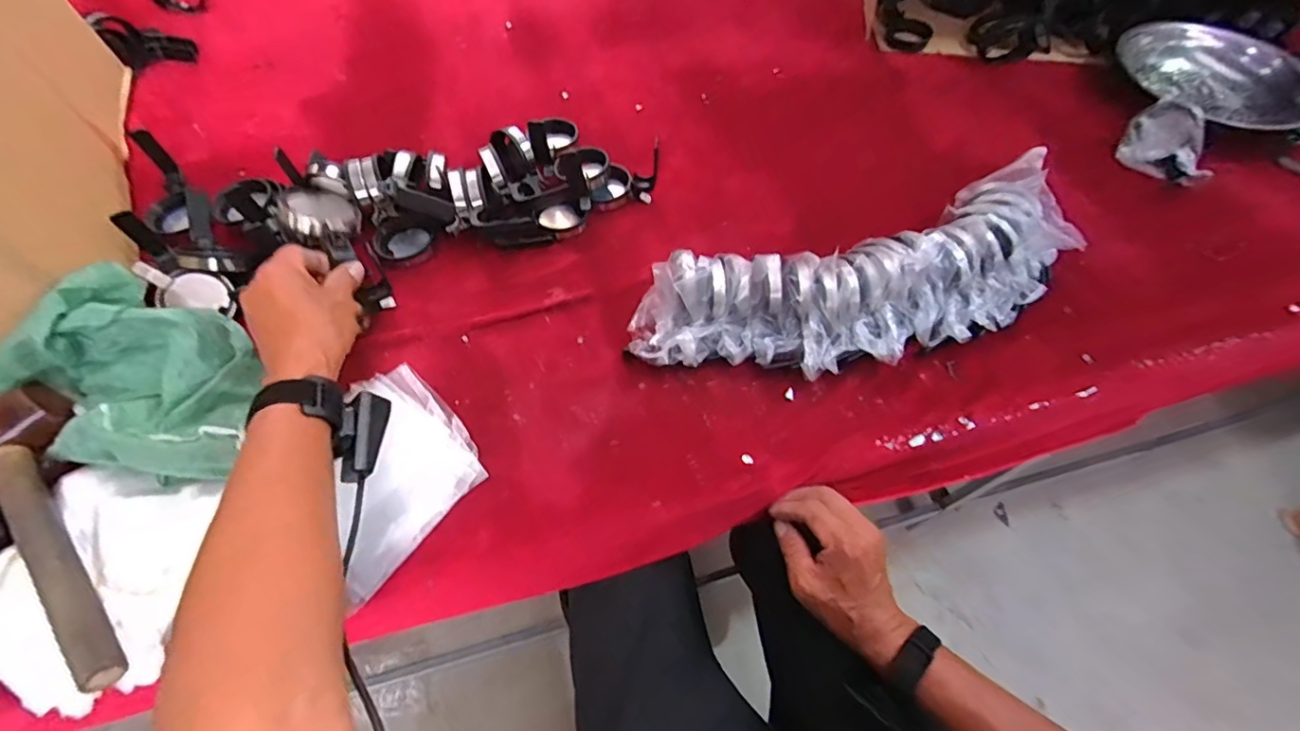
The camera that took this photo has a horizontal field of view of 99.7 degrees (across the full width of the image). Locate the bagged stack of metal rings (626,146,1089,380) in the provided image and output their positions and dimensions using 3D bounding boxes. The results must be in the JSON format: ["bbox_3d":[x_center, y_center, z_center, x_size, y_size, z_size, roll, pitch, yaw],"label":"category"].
[{"bbox_3d":[0.234,-0.088,0.582,0.513,0.082,0.166,-18,62,-9],"label":"bagged stack of metal rings"}]

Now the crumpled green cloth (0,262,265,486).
[{"bbox_3d":[-0.446,0.012,0.477,0.235,0.093,0.159,25,62,12],"label":"crumpled green cloth"}]

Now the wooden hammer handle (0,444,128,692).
[{"bbox_3d":[-0.462,0.150,0.424,0.025,0.022,0.232,-39,69,-21],"label":"wooden hammer handle"}]

